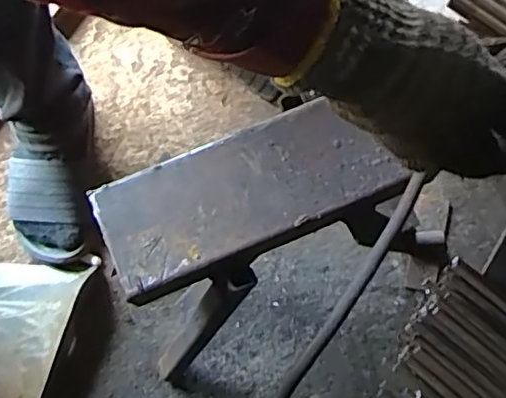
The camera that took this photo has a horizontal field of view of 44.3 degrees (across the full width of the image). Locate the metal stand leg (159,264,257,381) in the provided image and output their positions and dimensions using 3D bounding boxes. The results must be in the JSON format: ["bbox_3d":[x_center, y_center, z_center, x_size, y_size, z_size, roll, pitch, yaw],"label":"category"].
[{"bbox_3d":[-0.053,0.135,0.628,0.032,0.285,0.030,10,56,-15],"label":"metal stand leg"}]

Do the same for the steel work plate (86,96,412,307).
[{"bbox_3d":[-0.006,-0.005,0.521,0.237,0.034,0.098,-22,75,-6],"label":"steel work plate"}]

